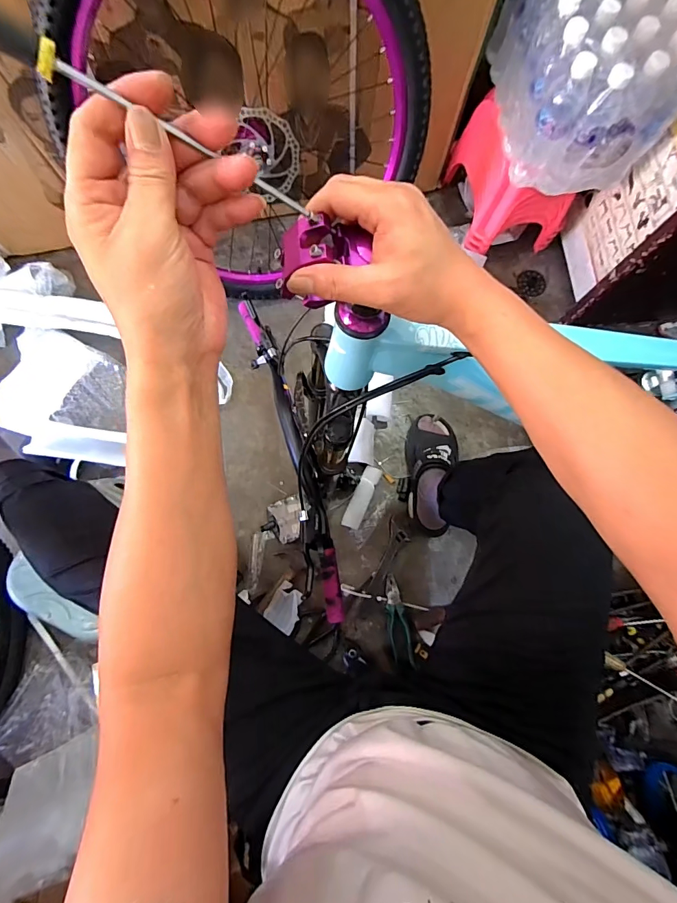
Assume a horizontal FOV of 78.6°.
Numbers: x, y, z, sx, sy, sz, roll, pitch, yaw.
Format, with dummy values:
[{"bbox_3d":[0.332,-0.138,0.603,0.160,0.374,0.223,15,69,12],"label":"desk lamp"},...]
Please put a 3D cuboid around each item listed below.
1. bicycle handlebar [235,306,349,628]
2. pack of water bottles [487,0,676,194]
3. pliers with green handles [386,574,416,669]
[{"bbox_3d":[-0.087,-0.011,0.791,0.054,0.073,0.647,-17,80,-6],"label":"bicycle handlebar"},{"bbox_3d":[0.460,-0.720,0.767,0.252,0.220,0.353,-4,79,-4],"label":"pack of water bottles"},{"bbox_3d":[0.127,0.364,0.892,0.042,0.021,0.186,-8,79,-4],"label":"pliers with green handles"}]

